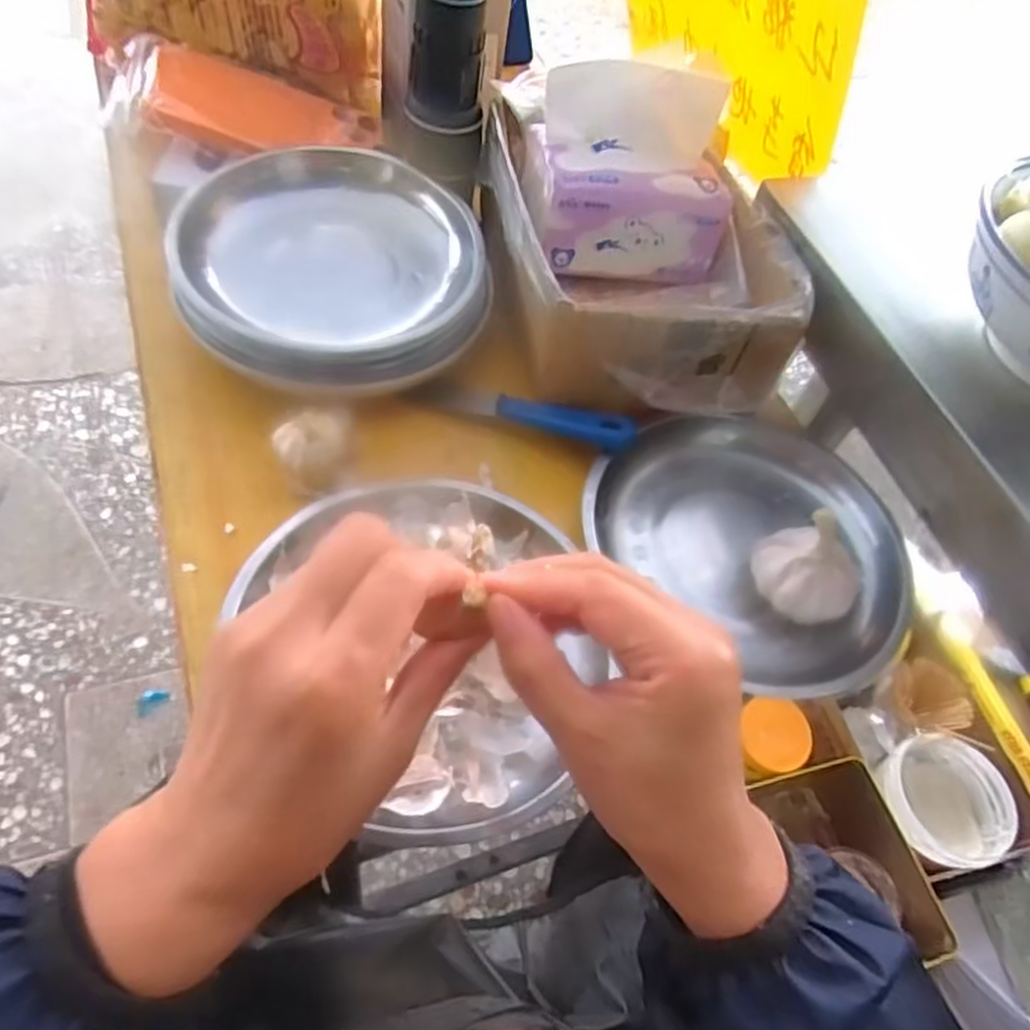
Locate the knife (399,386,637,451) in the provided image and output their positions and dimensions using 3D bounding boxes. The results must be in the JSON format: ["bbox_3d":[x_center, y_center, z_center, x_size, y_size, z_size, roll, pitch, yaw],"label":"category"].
[{"bbox_3d":[0.004,-0.064,0.459,0.139,0.015,0.019,19,56,1],"label":"knife"}]

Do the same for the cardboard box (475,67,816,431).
[{"bbox_3d":[0.070,-0.176,0.483,0.155,0.076,0.243,-6,59,-15],"label":"cardboard box"}]

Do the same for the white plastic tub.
[{"bbox_3d":[0.432,0.298,0.774,0.115,0.095,0.121,5,57,-8],"label":"white plastic tub"}]

